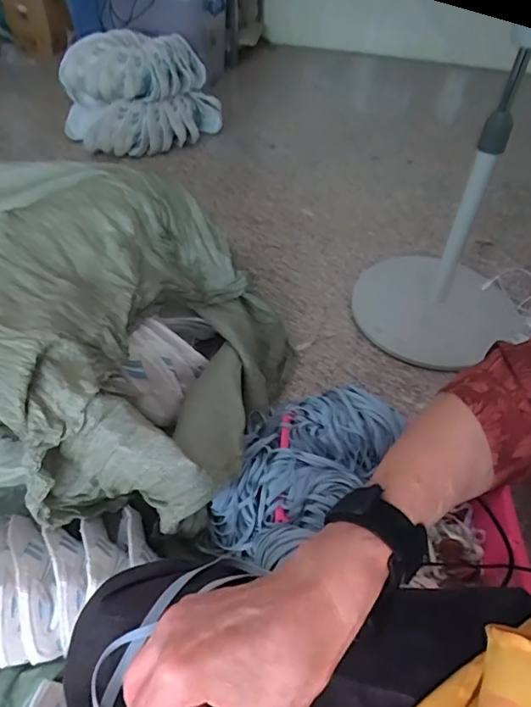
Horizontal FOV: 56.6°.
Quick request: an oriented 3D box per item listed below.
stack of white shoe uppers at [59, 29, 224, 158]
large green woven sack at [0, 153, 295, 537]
[{"bbox_3d":[-0.415,-0.850,1.605,0.445,0.292,0.272,-30,55,-27],"label":"stack of white shoe uppers"},{"bbox_3d":[-0.379,-0.046,0.871,0.801,0.346,0.594,7,47,4],"label":"large green woven sack"}]

